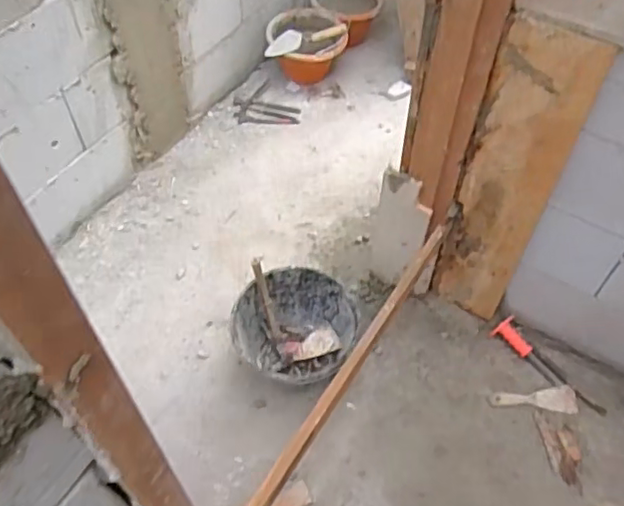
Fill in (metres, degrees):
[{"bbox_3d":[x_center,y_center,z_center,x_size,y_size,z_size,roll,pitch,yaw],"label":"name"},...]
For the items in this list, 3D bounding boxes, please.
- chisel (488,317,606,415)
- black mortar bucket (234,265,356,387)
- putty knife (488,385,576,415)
[{"bbox_3d":[0.579,0.266,1.475,0.306,0.052,0.057,37,63,23],"label":"chisel"},{"bbox_3d":[-0.037,0.193,1.433,0.271,0.192,0.257,0,55,0],"label":"black mortar bucket"},{"bbox_3d":[0.526,0.349,1.440,0.200,0.011,0.065,0,55,0],"label":"putty knife"}]

